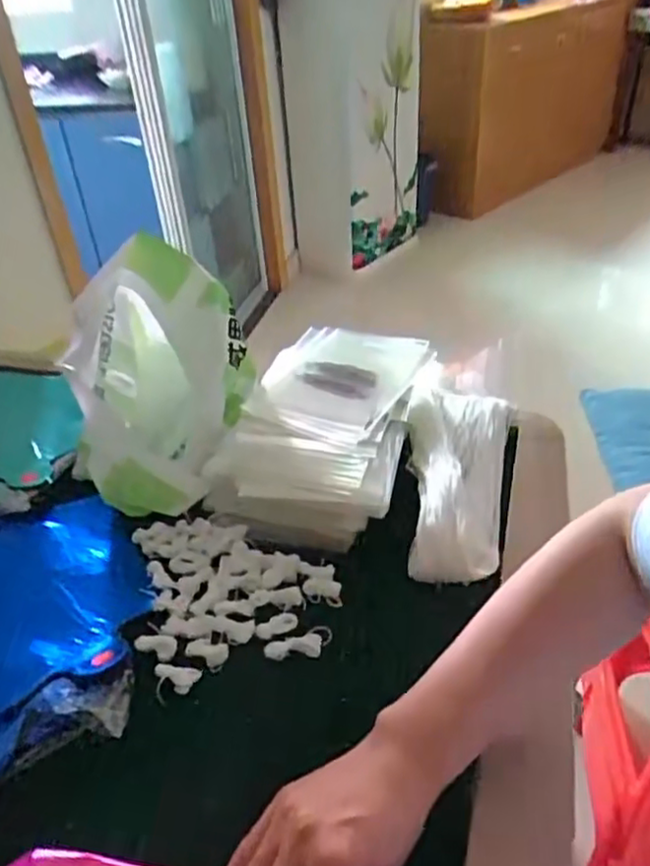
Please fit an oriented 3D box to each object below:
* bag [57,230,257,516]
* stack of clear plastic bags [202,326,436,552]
[{"bbox_3d":[-0.149,-0.043,0.670,0.146,0.167,0.215,-8,37,-5],"label":"bag"},{"bbox_3d":[0.004,-0.006,0.670,0.164,0.065,0.279,8,38,15],"label":"stack of clear plastic bags"}]

